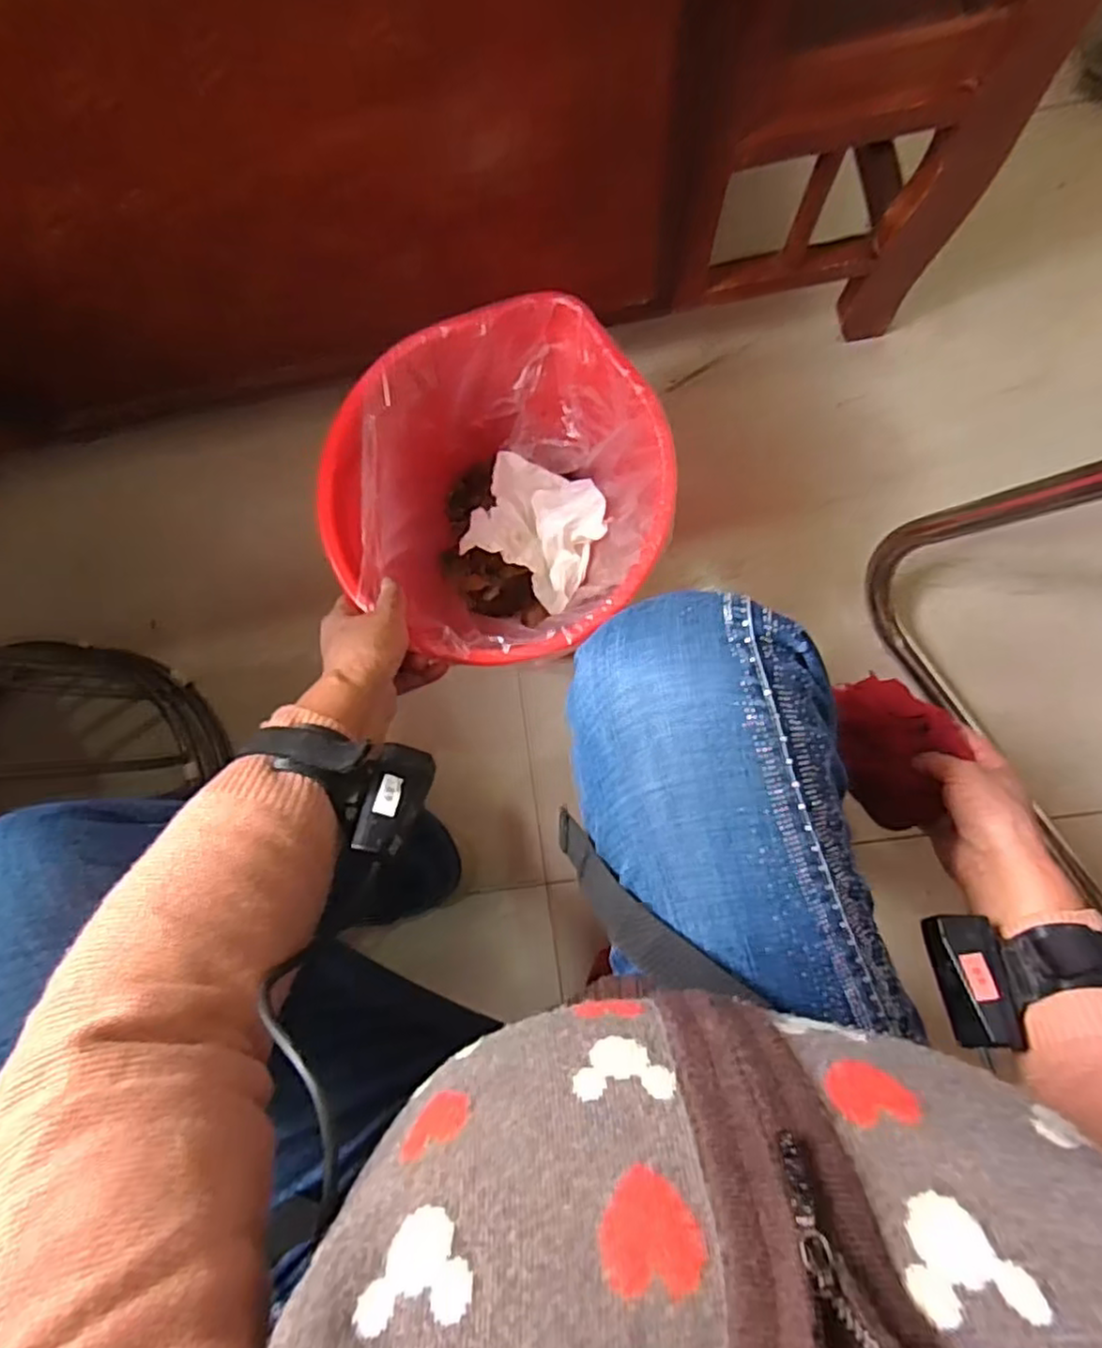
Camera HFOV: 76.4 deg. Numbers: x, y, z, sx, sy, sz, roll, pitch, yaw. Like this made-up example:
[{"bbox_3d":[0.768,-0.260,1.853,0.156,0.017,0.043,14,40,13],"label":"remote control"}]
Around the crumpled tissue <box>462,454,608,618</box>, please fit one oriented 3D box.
[{"bbox_3d":[-0.012,-0.142,0.669,0.122,0.045,0.129,25,88,5],"label":"crumpled tissue"}]

